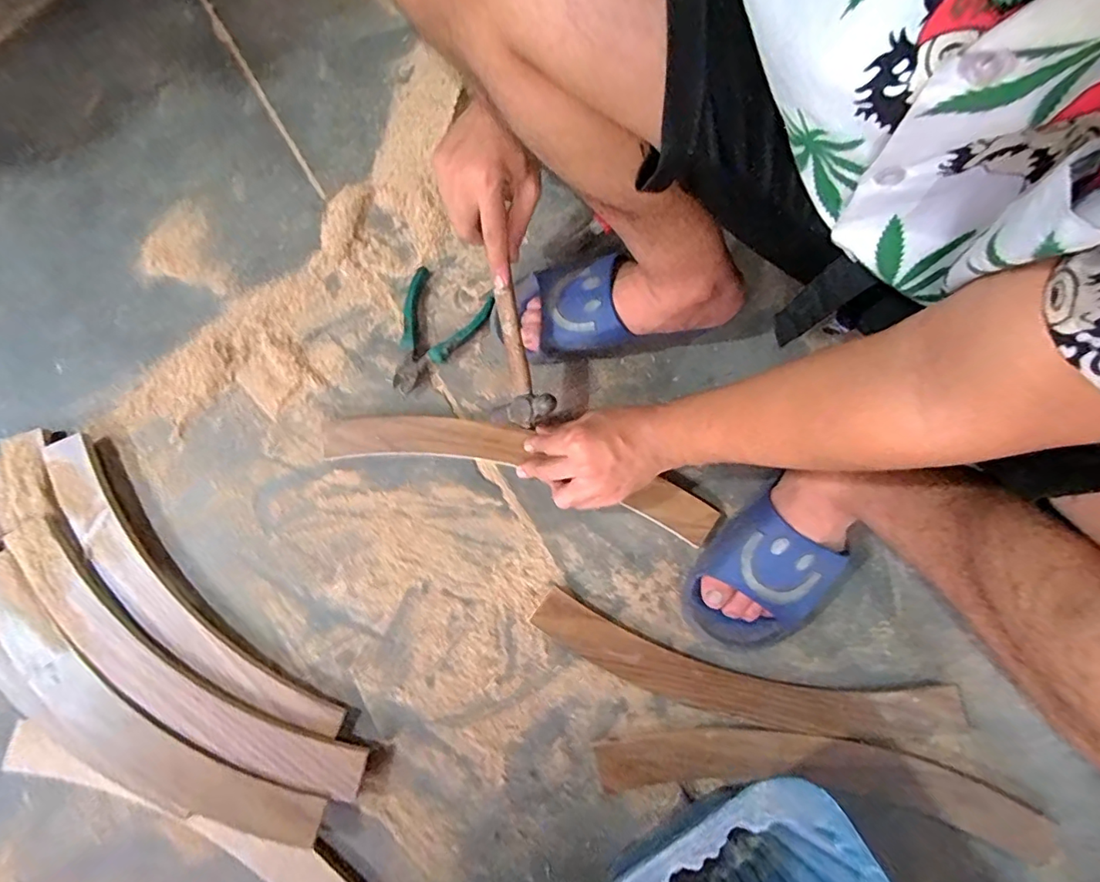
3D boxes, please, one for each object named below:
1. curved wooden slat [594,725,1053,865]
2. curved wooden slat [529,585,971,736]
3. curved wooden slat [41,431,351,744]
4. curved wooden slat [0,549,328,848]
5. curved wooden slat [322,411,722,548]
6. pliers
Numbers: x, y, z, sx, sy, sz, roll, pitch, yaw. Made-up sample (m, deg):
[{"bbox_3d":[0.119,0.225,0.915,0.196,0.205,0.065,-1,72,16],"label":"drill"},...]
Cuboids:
[{"bbox_3d":[0.273,0.337,0.527,0.441,0.014,0.077,8,77,0],"label":"curved wooden slat"},{"bbox_3d":[0.196,0.244,0.537,0.430,0.028,0.078,13,81,0],"label":"curved wooden slat"},{"bbox_3d":[-0.400,0.166,0.560,0.433,0.022,0.080,42,79,8],"label":"curved wooden slat"},{"bbox_3d":[-0.411,0.261,0.503,0.425,0.024,0.079,33,63,7],"label":"curved wooden slat"},{"bbox_3d":[-0.035,0.028,0.590,0.439,0.022,0.083,16,77,2],"label":"curved wooden slat"},{"bbox_3d":[-0.141,-0.127,0.619,0.105,0.020,0.142,25,78,4],"label":"pliers"}]

